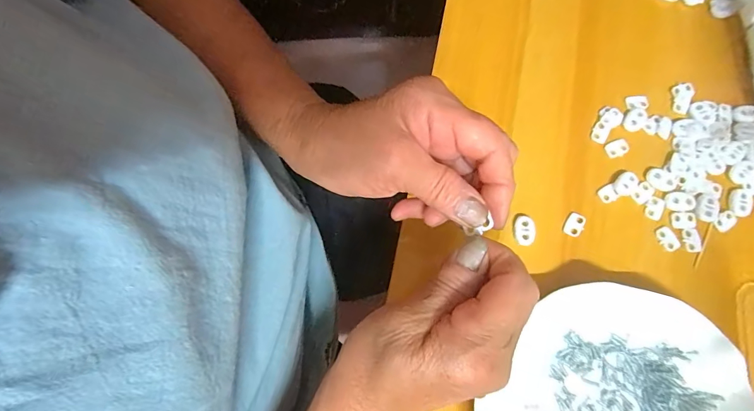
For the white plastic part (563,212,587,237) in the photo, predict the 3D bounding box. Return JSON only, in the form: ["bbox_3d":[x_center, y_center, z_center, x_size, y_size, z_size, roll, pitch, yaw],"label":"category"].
[{"bbox_3d":[0.153,0.015,0.305,0.014,0.004,0.019,35,77,8],"label":"white plastic part"}]

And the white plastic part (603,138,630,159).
[{"bbox_3d":[0.196,-0.047,0.320,0.018,0.004,0.012,-24,77,-7],"label":"white plastic part"}]

